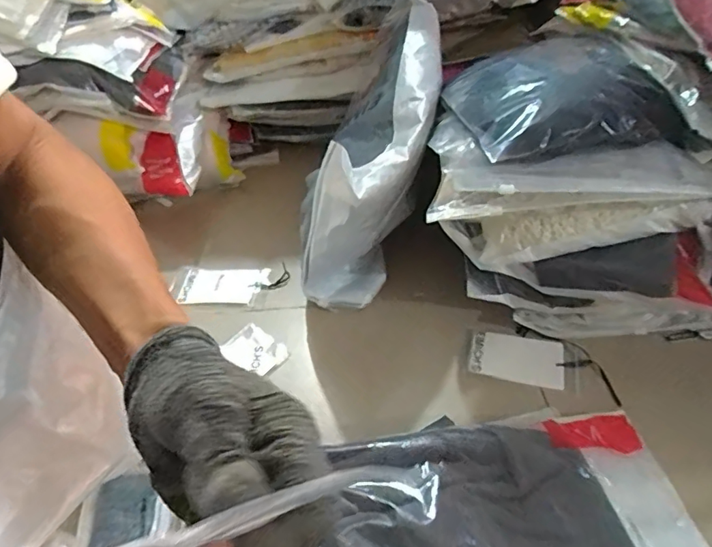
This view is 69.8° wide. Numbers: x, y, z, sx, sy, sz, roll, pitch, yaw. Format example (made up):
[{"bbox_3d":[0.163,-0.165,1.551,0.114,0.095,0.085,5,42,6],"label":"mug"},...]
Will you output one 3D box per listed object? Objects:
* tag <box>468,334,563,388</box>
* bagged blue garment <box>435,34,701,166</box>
[{"bbox_3d":[0.183,0.094,0.579,0.099,0.005,0.062,9,43,14],"label":"tag"},{"bbox_3d":[0.201,-0.190,0.540,0.191,0.059,0.225,-7,42,-4],"label":"bagged blue garment"}]

